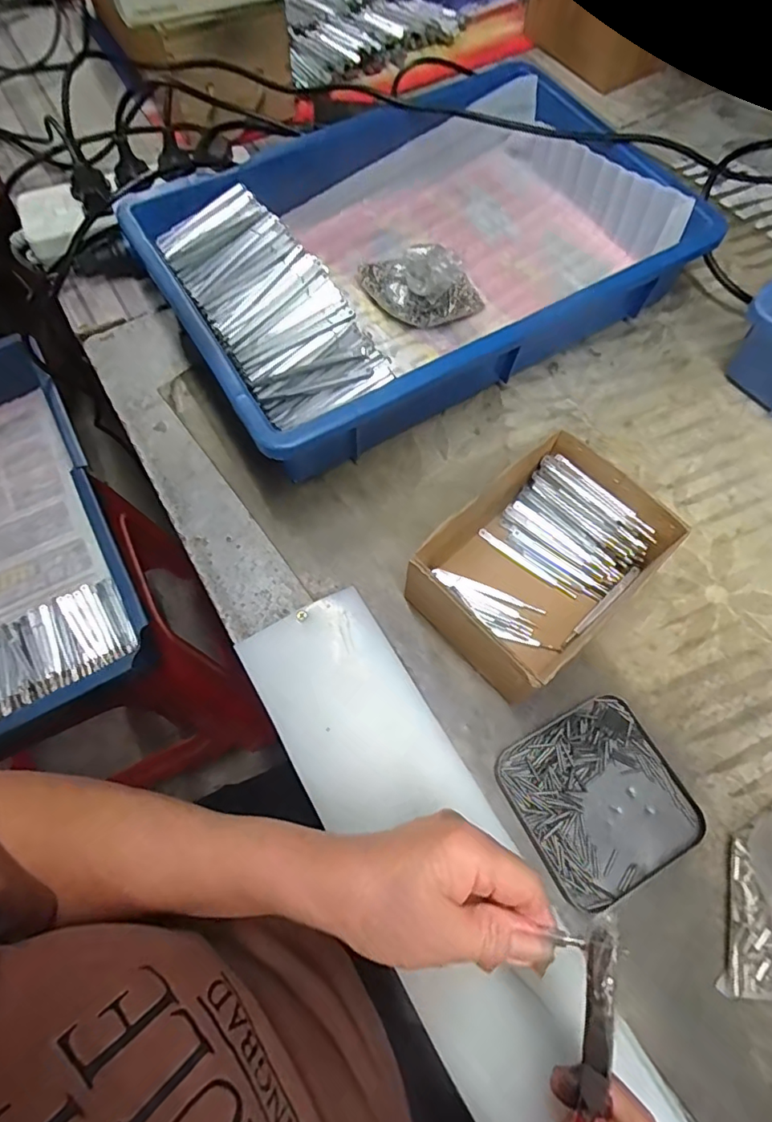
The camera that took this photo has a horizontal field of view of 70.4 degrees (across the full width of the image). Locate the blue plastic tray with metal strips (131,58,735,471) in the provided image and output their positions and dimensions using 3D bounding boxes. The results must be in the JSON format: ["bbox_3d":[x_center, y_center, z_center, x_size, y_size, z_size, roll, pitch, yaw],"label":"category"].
[{"bbox_3d":[0.029,-0.268,0.473,0.421,0.084,0.274,-30,71,-12],"label":"blue plastic tray with metal strips"}]

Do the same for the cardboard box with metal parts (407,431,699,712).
[{"bbox_3d":[0.104,0.004,0.373,0.157,0.063,0.113,-41,73,-16],"label":"cardboard box with metal parts"}]

